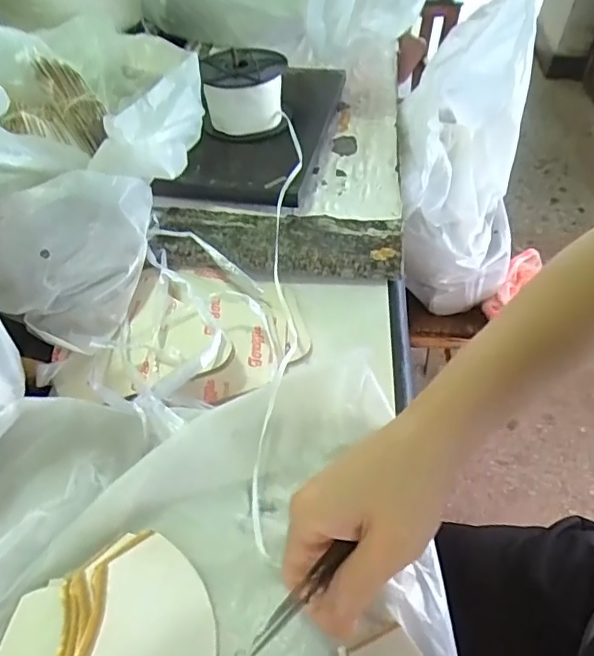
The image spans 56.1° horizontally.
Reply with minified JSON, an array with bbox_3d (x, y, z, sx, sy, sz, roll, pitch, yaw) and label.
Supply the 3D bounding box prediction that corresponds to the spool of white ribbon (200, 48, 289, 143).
[{"bbox_3d":[-0.056,-0.259,0.596,0.087,0.066,0.105,-1,48,-3],"label":"spool of white ribbon"}]

